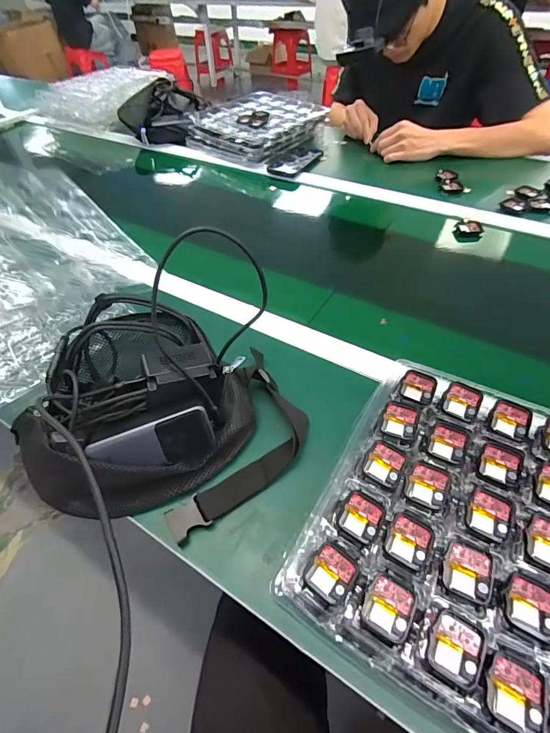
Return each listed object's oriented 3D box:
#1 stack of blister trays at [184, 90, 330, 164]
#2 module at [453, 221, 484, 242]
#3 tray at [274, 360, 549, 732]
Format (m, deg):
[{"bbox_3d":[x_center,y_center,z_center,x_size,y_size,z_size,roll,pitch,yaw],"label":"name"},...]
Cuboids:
[{"bbox_3d":[-0.052,-0.661,1.032,0.289,0.055,0.319,30,59,26],"label":"stack of blister trays"},{"bbox_3d":[0.365,-0.255,0.715,0.050,0.028,0.029,5,52,8],"label":"module"},{"bbox_3d":[0.196,0.146,0.353,0.284,0.043,0.289,23,55,22],"label":"tray"}]

